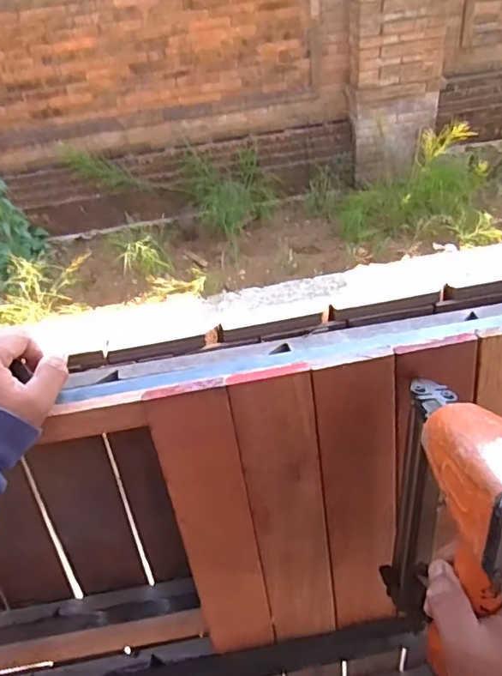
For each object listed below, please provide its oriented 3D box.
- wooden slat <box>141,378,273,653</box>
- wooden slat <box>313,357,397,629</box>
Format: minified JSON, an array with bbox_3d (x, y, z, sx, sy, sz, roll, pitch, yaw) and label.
[{"bbox_3d":[-0.028,0.181,0.497,0.065,0.330,0.008,-9,30,-1],"label":"wooden slat"},{"bbox_3d":[0.100,0.159,0.498,0.063,0.316,0.007,-8,28,0],"label":"wooden slat"}]

